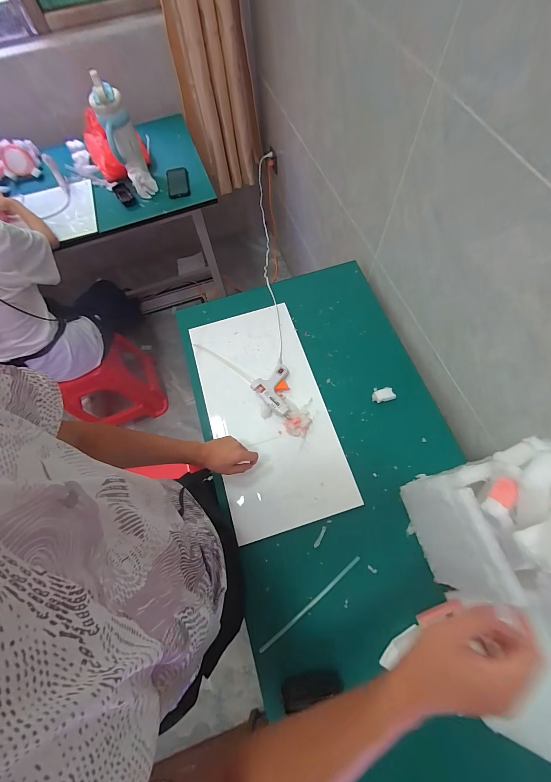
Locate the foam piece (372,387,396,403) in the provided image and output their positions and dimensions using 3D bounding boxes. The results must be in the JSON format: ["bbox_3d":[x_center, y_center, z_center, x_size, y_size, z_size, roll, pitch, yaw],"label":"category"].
[{"bbox_3d":[0.284,0.009,0.777,0.059,0.010,0.039,-12,69,-3],"label":"foam piece"}]

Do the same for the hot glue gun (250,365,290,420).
[{"bbox_3d":[0.018,-0.003,0.771,0.109,0.047,0.126,-43,74,-14],"label":"hot glue gun"}]

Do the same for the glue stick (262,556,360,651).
[{"bbox_3d":[0.077,0.445,0.617,0.264,0.012,0.013,-36,72,-12],"label":"glue stick"}]

